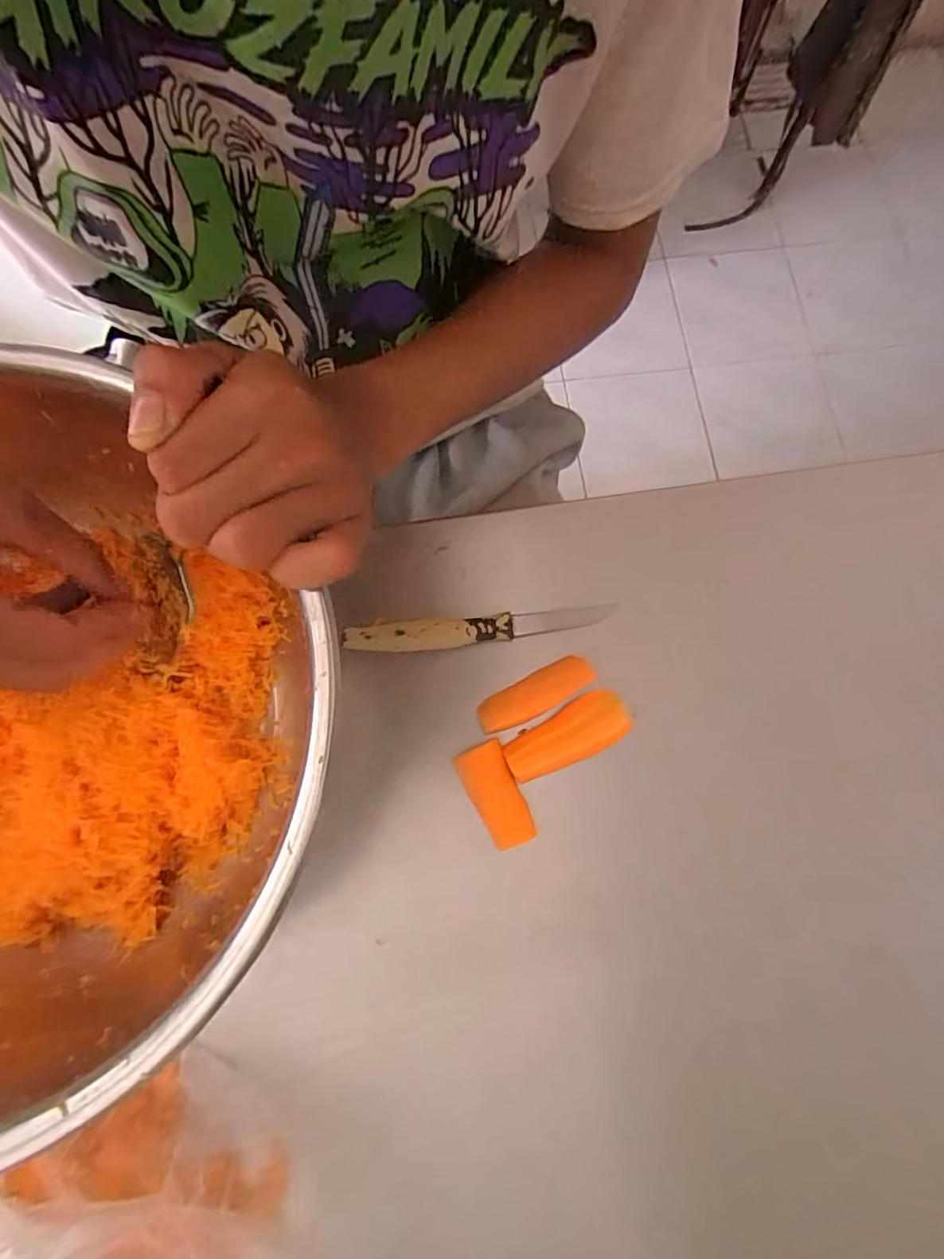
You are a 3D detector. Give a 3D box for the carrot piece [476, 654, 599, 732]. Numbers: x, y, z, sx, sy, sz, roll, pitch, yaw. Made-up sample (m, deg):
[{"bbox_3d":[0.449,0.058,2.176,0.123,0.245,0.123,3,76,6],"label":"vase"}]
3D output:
[{"bbox_3d":[0.035,0.037,0.315,0.068,0.014,0.022,-29,80,5],"label":"carrot piece"}]

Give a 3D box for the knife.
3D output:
[{"bbox_3d":[0.001,0.000,0.322,0.148,0.007,0.016,-5,78,-3],"label":"knife"}]

